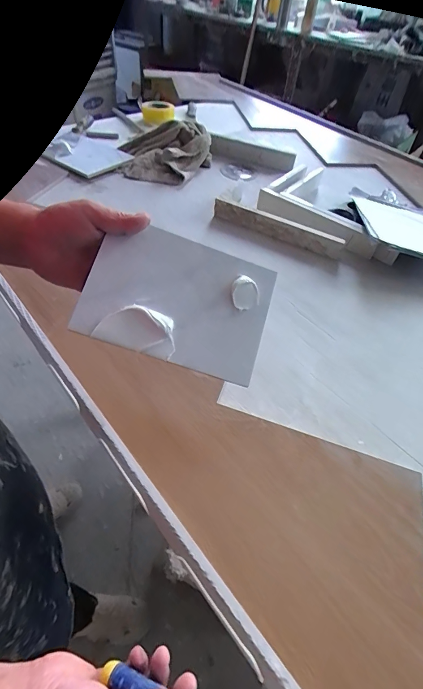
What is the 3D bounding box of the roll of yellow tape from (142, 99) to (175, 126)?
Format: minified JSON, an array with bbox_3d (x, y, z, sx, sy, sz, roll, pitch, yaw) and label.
[{"bbox_3d":[-0.180,-0.786,1.193,0.107,0.051,0.122,-2,50,-6],"label":"roll of yellow tape"}]

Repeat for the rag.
[{"bbox_3d":[-0.149,-0.546,0.977,0.246,0.084,0.236,17,51,8],"label":"rag"}]

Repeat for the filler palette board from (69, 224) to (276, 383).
[{"bbox_3d":[-0.032,-0.048,0.365,0.185,0.012,0.133,18,77,-8],"label":"filler palette board"}]

